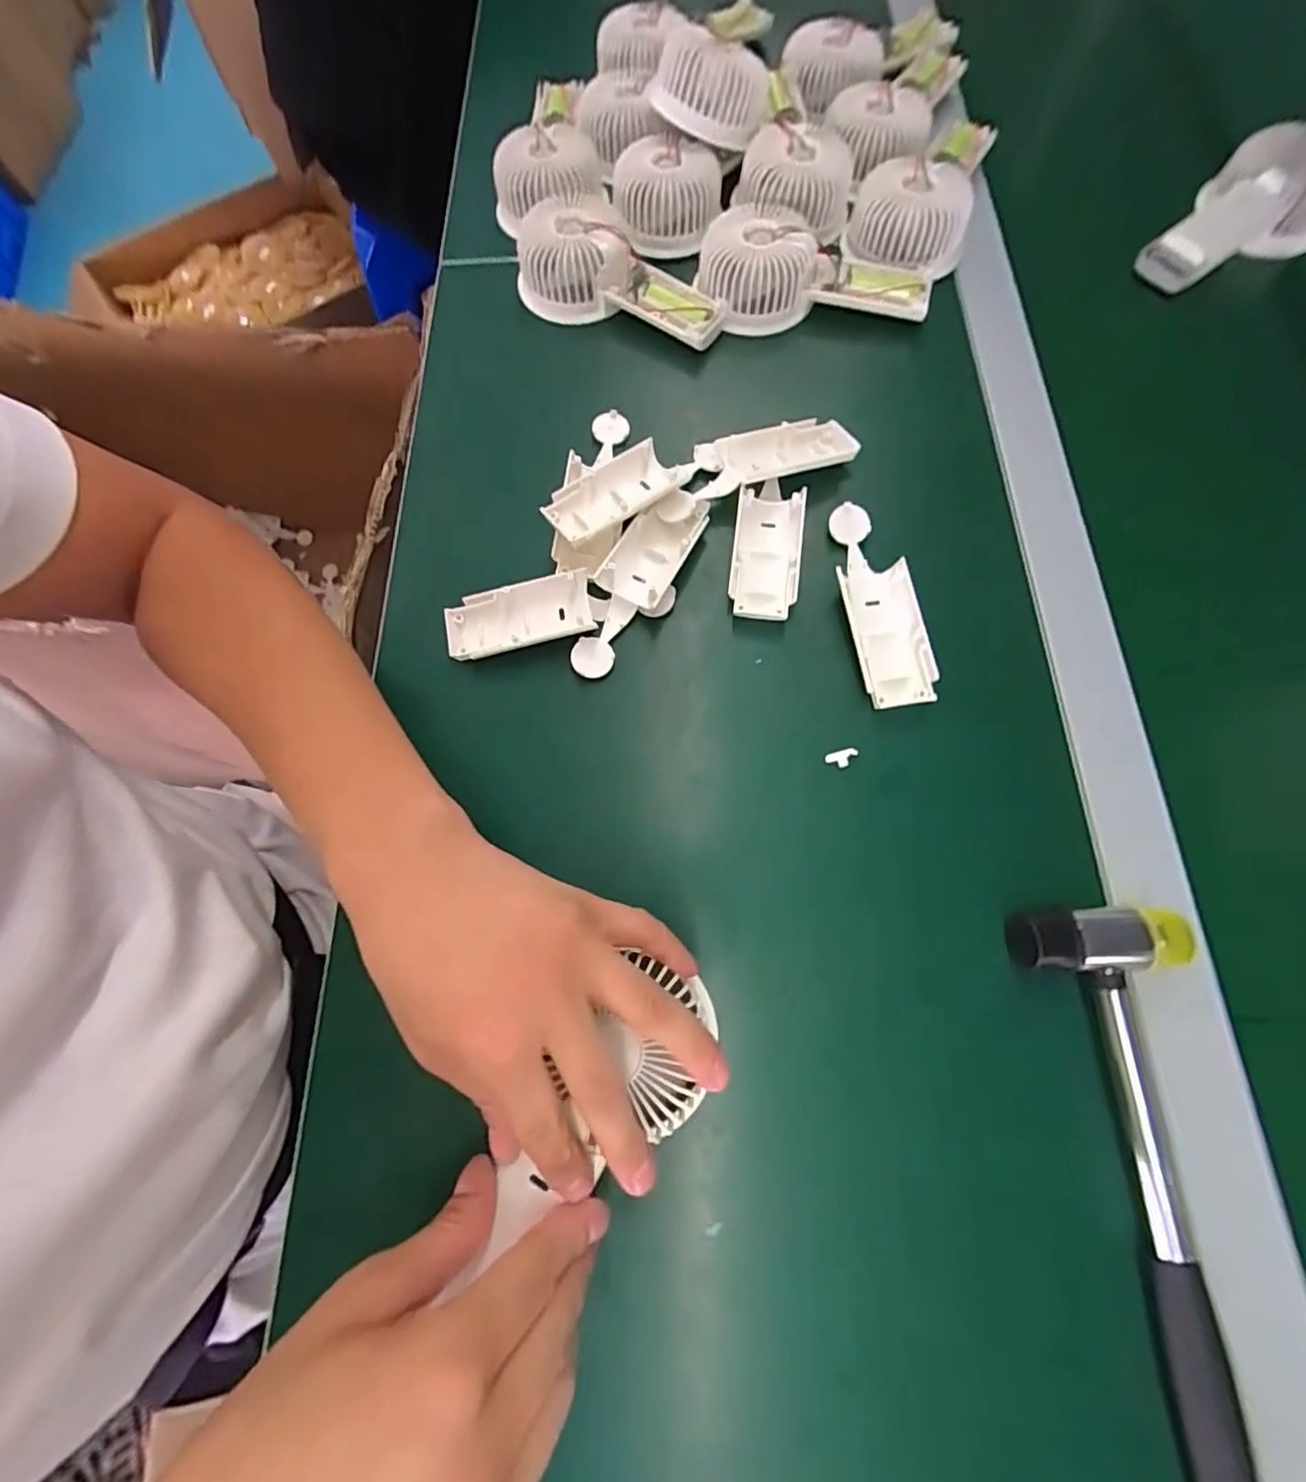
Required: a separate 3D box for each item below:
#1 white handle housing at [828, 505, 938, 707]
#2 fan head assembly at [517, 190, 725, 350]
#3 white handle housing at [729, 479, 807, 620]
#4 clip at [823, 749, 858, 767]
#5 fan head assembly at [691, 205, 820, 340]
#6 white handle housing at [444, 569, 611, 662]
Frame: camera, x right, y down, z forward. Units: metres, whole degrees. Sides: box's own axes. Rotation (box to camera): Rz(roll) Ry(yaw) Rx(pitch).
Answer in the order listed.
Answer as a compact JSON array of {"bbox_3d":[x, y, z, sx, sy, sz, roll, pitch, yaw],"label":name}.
[{"bbox_3d":[0.130,-0.081,0.350,0.039,0.019,0.130,-11,71,-3],"label":"white handle housing"},{"bbox_3d":[-0.024,-0.334,0.430,0.164,0.047,0.072,20,73,8],"label":"fan head assembly"},{"bbox_3d":[0.069,-0.116,0.364,0.040,0.026,0.091,8,72,4],"label":"white handle housing"},{"bbox_3d":[0.103,0.010,0.326,0.017,0.005,0.009,-12,71,-3],"label":"clip"},{"bbox_3d":[0.071,-0.331,0.421,0.071,0.047,0.077,-24,73,-7],"label":"fan head assembly"},{"bbox_3d":[-0.075,-0.074,0.350,0.093,0.015,0.038,-10,71,-3],"label":"white handle housing"}]

